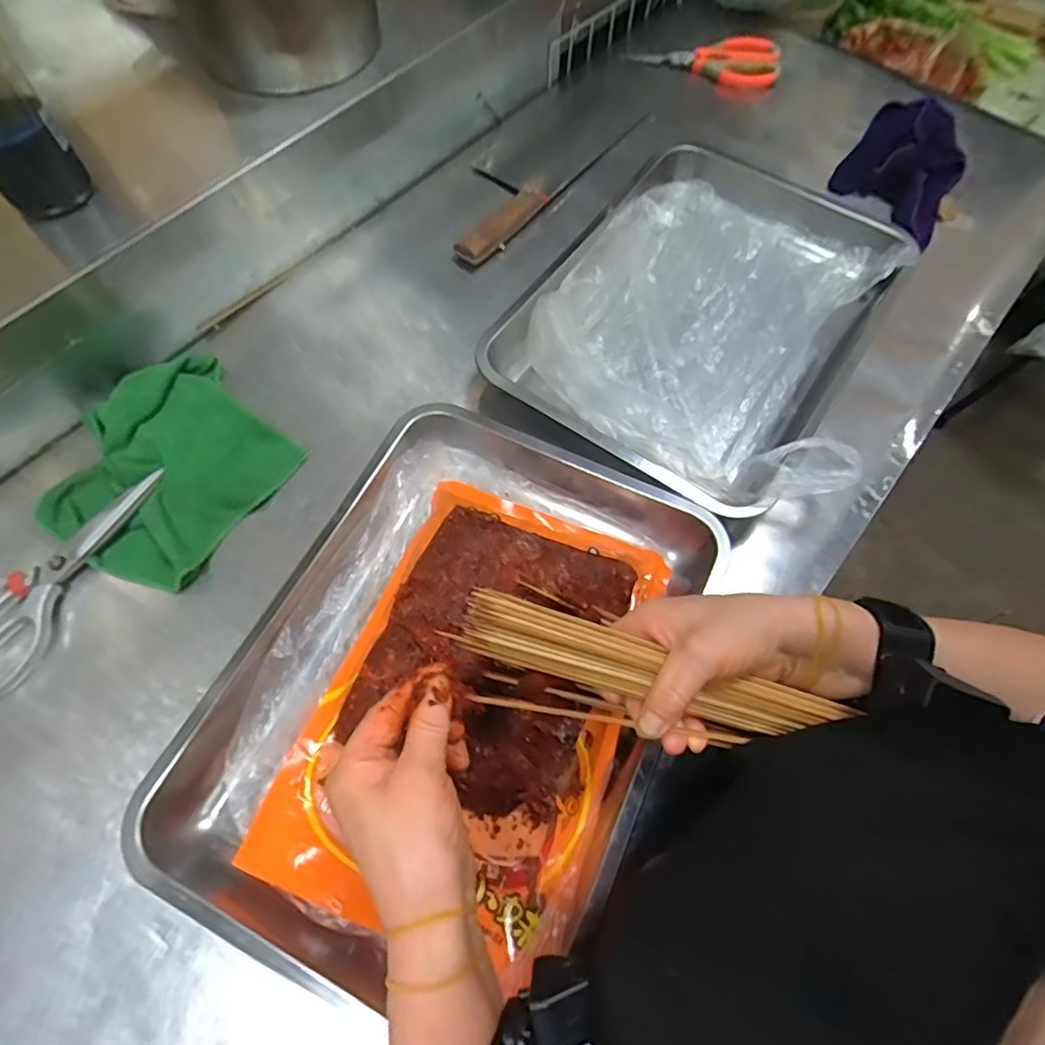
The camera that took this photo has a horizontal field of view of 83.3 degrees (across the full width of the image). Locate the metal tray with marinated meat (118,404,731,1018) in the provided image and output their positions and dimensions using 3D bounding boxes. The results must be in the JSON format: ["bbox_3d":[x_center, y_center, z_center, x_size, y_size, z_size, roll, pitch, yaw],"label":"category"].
[{"bbox_3d":[-0.048,0.104,0.425,0.293,0.041,0.380,23,67,11],"label":"metal tray with marinated meat"}]

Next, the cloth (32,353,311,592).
[{"bbox_3d":[-0.303,-0.050,0.505,0.166,0.032,0.189,28,68,13],"label":"cloth"}]

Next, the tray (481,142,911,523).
[{"bbox_3d":[0.169,-0.209,0.558,0.311,0.062,0.394,26,68,12],"label":"tray"}]

